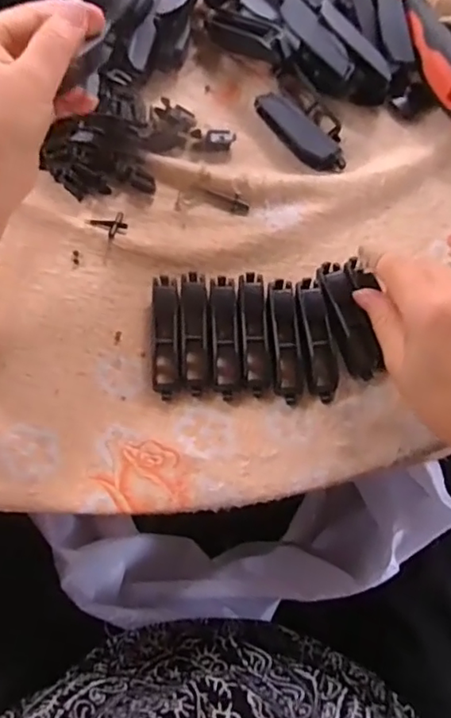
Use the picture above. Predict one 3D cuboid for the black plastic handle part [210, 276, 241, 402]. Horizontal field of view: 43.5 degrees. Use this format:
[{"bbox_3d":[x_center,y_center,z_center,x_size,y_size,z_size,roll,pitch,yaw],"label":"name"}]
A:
[{"bbox_3d":[0.000,-0.014,0.351,0.016,0.016,0.075,-1,77,-1],"label":"black plastic handle part"}]

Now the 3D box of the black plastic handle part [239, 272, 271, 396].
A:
[{"bbox_3d":[0.018,-0.017,0.352,0.016,0.017,0.074,-3,77,-2],"label":"black plastic handle part"}]

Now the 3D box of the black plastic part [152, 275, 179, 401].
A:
[{"bbox_3d":[-0.036,-0.015,0.349,0.016,0.017,0.075,0,77,-1],"label":"black plastic part"}]

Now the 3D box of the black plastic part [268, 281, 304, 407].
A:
[{"bbox_3d":[0.038,-0.012,0.351,0.018,0.014,0.075,-2,77,-2],"label":"black plastic part"}]

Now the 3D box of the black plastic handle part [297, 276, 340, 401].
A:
[{"bbox_3d":[0.057,-0.013,0.351,0.018,0.013,0.076,-6,77,-2],"label":"black plastic handle part"}]

